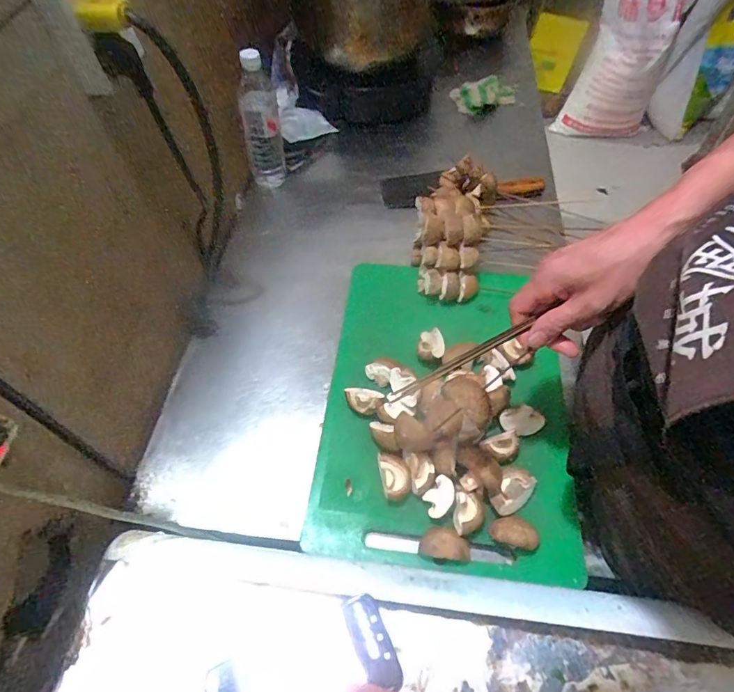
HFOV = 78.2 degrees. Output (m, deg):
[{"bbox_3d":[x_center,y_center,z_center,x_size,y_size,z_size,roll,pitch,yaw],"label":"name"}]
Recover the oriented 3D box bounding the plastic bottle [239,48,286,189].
[{"bbox_3d":[-0.188,-0.392,0.809,0.067,0.225,0.067,-11,56,-5],"label":"plastic bottle"}]

